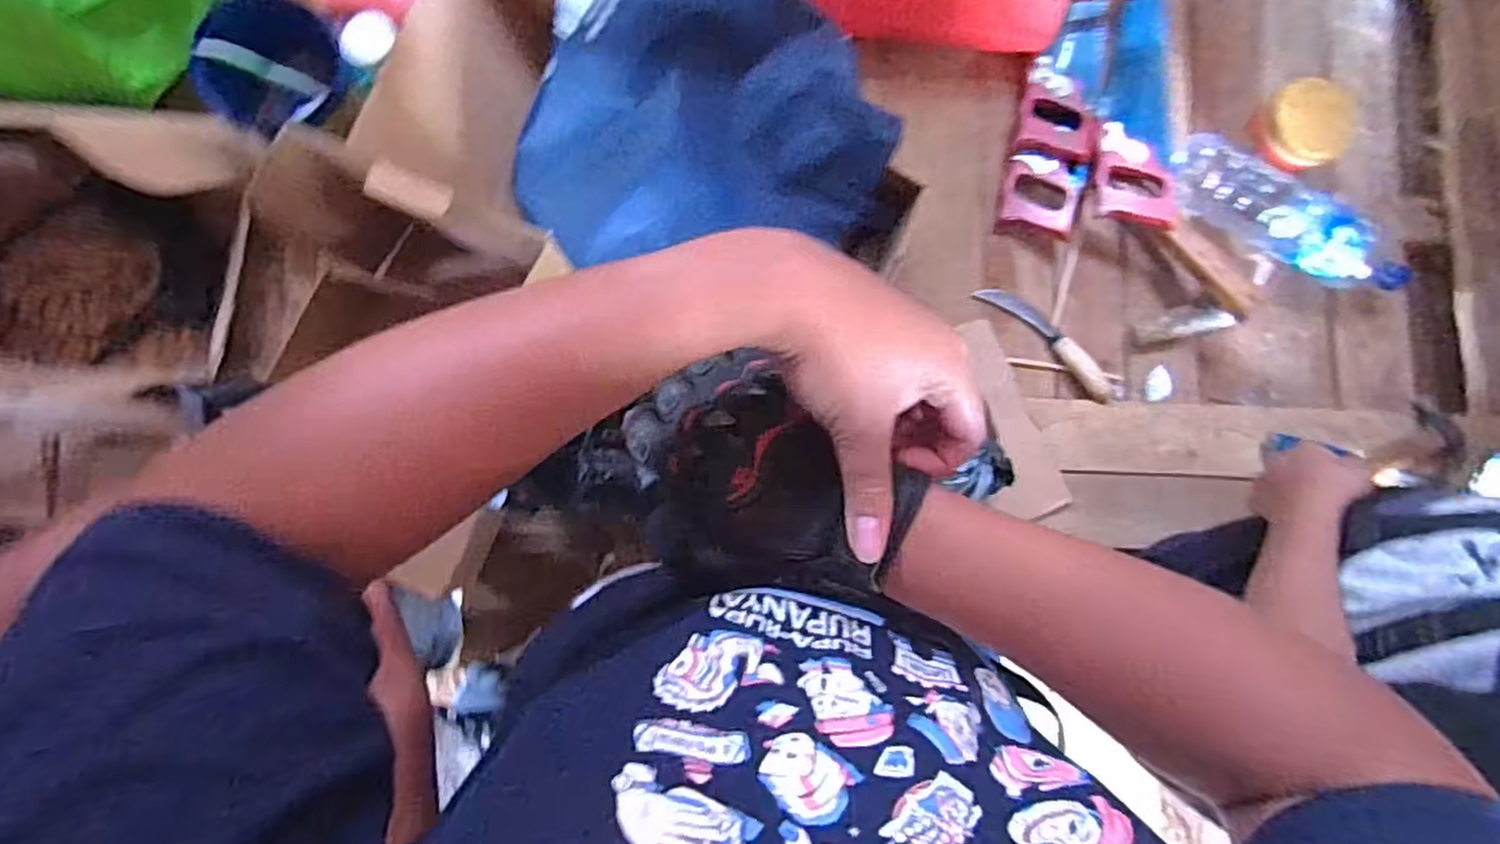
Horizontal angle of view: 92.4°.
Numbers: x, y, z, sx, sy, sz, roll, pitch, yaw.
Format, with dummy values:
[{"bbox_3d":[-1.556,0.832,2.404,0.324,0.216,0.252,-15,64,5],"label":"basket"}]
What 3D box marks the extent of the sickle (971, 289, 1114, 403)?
[{"bbox_3d":[0.371,-0.102,0.893,0.036,0.029,0.203,-43,86,-7],"label":"sickle"}]

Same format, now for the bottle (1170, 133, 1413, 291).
[{"bbox_3d":[0.660,-0.247,0.884,0.310,0.078,0.081,31,83,2],"label":"bottle"}]

